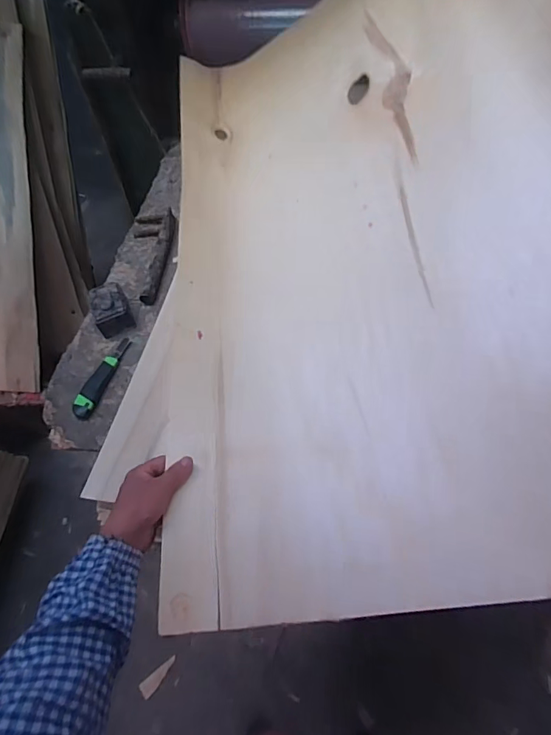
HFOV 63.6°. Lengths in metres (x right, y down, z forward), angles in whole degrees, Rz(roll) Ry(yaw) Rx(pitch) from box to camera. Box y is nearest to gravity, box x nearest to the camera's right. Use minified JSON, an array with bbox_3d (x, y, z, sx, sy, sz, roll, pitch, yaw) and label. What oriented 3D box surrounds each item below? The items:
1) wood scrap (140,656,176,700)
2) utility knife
[{"bbox_3d":[-0.317,0.846,1.217,0.111,0.011,0.038,-36,66,-25],"label":"wood scrap"},{"bbox_3d":[-0.357,0.019,0.914,0.038,0.024,0.197,15,56,5],"label":"utility knife"}]

